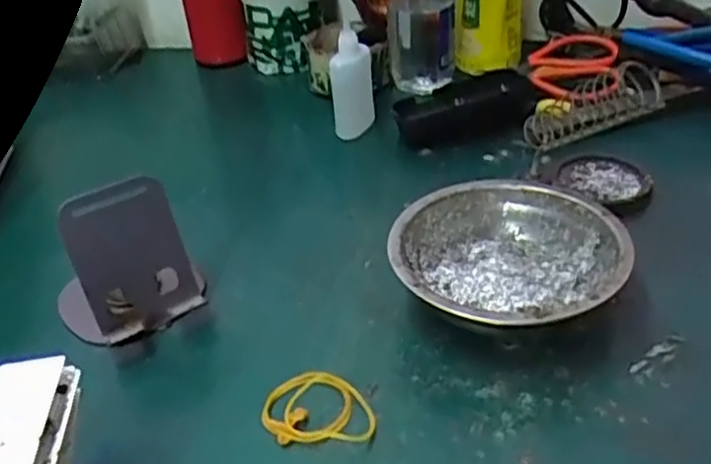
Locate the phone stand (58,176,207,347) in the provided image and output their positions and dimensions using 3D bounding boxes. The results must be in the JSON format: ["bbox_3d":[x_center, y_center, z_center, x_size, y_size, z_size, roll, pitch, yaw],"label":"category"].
[{"bbox_3d":[-0.132,0.018,0.390,0.079,0.086,0.061,-22,39,-22],"label":"phone stand"}]

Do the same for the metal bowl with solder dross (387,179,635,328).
[{"bbox_3d":[0.083,0.022,0.382,0.121,0.048,0.116,-3,35,2],"label":"metal bowl with solder dross"}]

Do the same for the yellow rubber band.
[{"bbox_3d":[-0.018,0.087,0.338,0.055,0.010,0.043,-1,35,5],"label":"yellow rubber band"}]

